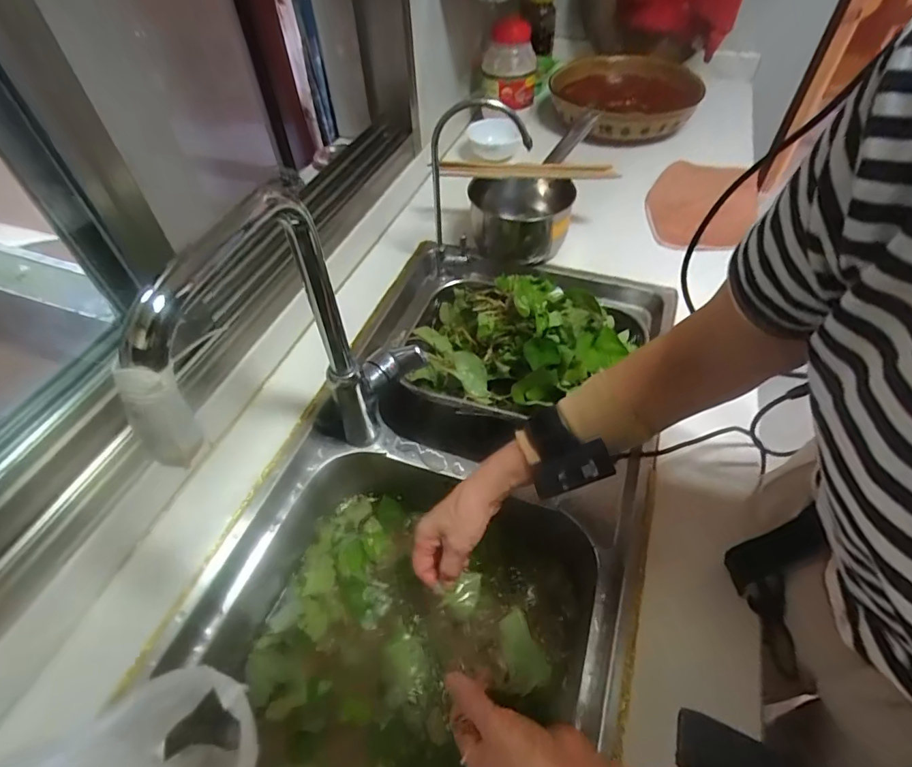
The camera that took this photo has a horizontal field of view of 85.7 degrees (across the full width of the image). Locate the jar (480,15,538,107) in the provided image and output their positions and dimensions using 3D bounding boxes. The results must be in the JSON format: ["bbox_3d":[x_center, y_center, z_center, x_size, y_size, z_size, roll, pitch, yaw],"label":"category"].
[{"bbox_3d":[0.108,-0.636,0.991,0.108,0.140,0.130,-1,50,2],"label":"jar"}]

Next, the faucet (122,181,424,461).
[{"bbox_3d":[-0.136,-0.007,0.442,0.078,0.318,0.278,18,53,16],"label":"faucet"}]

